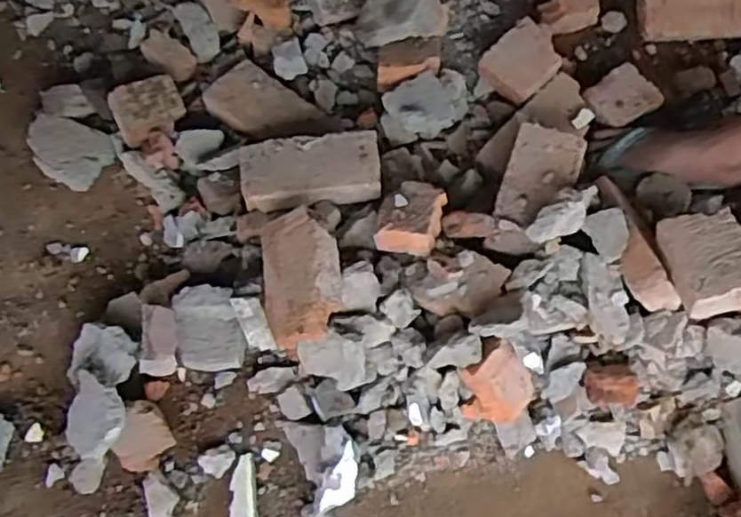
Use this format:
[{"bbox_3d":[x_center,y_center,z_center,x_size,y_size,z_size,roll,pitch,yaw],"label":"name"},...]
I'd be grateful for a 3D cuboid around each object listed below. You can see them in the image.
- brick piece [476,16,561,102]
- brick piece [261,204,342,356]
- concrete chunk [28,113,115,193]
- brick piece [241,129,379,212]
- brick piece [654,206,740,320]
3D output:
[{"bbox_3d":[0.223,-0.288,1.035,0.115,0.039,0.094,-41,77,-13],"label":"brick piece"},{"bbox_3d":[-0.081,0.027,0.858,0.097,0.059,0.164,-16,65,30],"label":"brick piece"},{"bbox_3d":[-0.422,-0.154,0.988,0.114,0.031,0.087,32,74,9],"label":"concrete chunk"},{"bbox_3d":[-0.079,-0.114,0.937,0.181,0.038,0.093,-7,72,-3],"label":"brick piece"},{"bbox_3d":[0.404,0.009,0.846,0.101,0.050,0.129,-13,53,3],"label":"brick piece"}]

